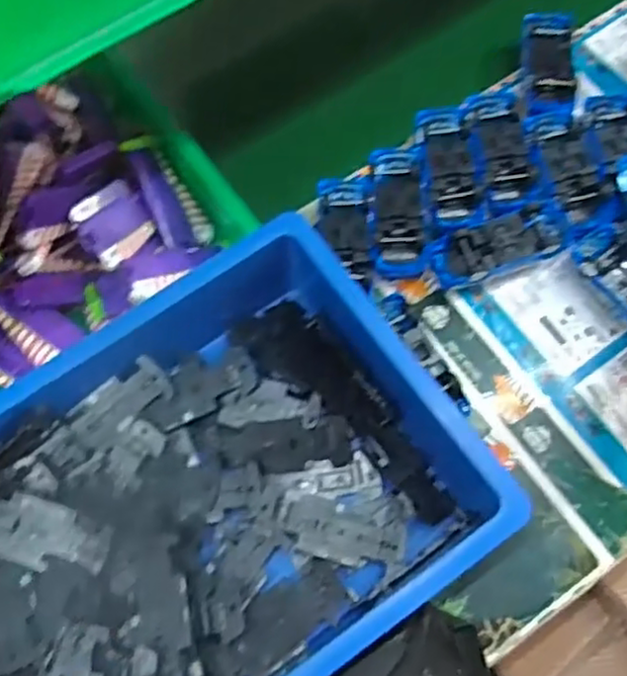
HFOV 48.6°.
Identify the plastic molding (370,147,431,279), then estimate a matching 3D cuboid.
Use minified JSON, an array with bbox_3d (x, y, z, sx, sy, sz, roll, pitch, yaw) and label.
[{"bbox_3d":[0.085,-0.133,0.672,0.053,0.023,0.127,-2,69,2],"label":"plastic molding"}]

